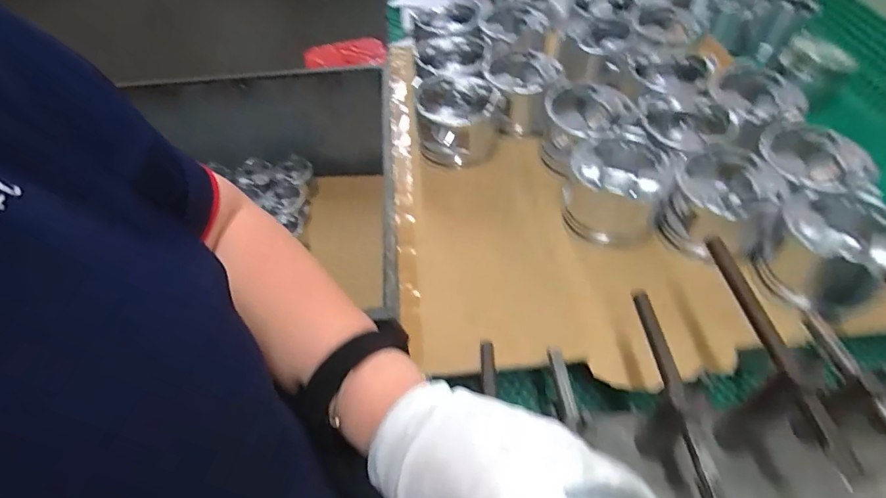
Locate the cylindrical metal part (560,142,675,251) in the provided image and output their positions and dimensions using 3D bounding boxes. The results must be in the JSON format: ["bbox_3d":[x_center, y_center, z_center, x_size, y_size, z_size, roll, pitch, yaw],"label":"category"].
[{"bbox_3d":[0.187,-0.063,0.526,0.101,0.069,0.101,11,51,12],"label":"cylindrical metal part"}]

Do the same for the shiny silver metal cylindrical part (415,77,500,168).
[{"bbox_3d":[0.020,-0.162,0.617,0.096,0.074,0.099,-2,49,2],"label":"shiny silver metal cylindrical part"}]

